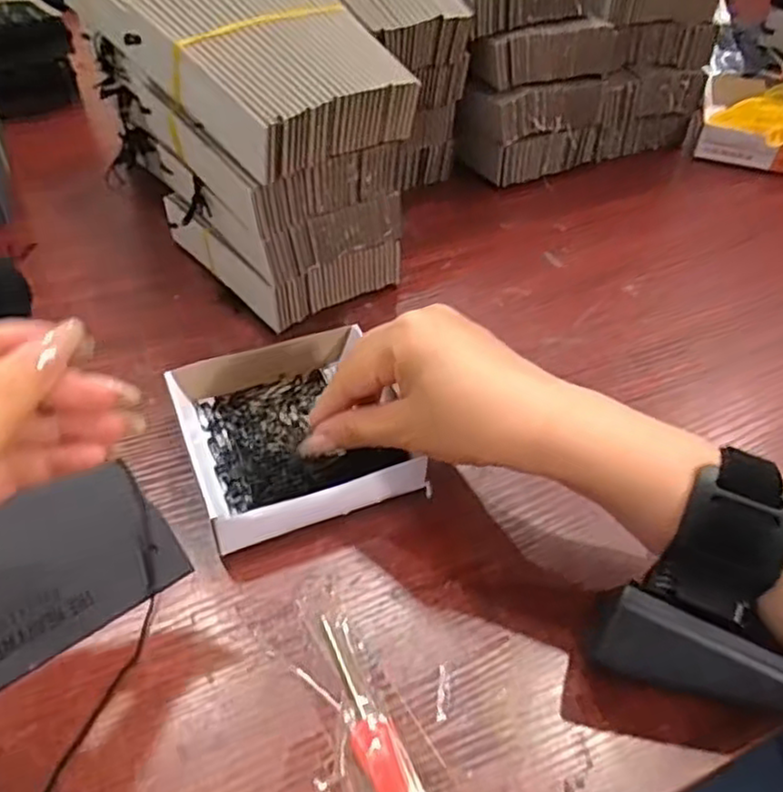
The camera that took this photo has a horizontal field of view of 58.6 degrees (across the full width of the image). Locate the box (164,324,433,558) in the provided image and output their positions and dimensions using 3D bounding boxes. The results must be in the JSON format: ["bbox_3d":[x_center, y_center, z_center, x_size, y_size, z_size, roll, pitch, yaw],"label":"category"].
[{"bbox_3d":[-0.051,0.016,0.352,0.100,0.024,0.112,-17,56,-17],"label":"box"}]

